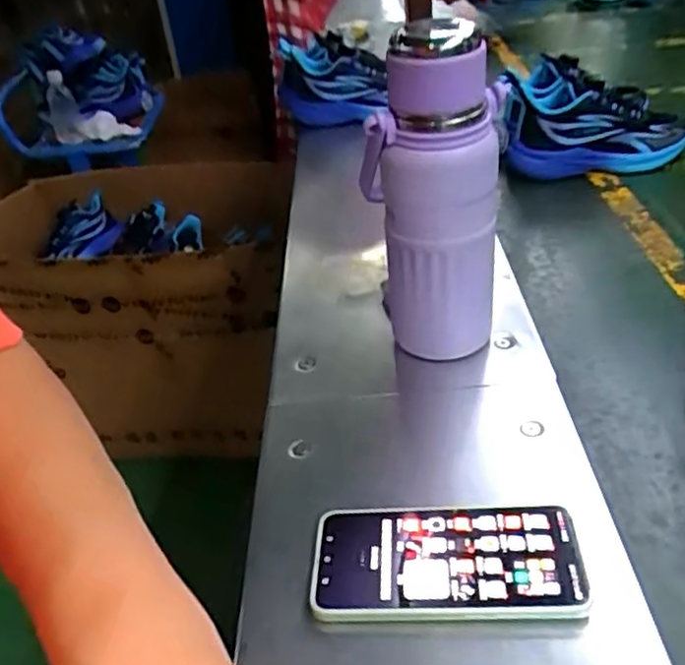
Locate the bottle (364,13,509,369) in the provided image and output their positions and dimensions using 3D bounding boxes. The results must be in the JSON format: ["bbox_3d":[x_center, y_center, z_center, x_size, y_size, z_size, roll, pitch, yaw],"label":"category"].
[{"bbox_3d":[0.071,-0.099,0.534,0.098,0.268,0.093,-4,36,1],"label":"bottle"}]

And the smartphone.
[{"bbox_3d":[0.061,0.140,0.414,0.158,0.015,0.076,-4,36,9],"label":"smartphone"}]

